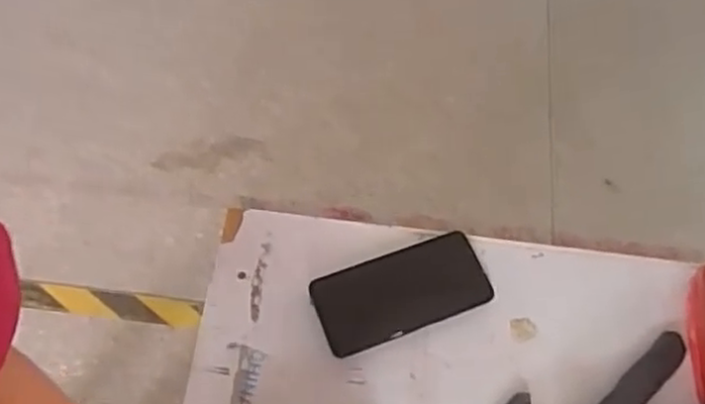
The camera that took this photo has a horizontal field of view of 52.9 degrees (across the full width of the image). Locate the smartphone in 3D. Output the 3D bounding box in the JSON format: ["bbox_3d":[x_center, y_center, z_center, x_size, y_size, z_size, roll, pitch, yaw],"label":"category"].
[{"bbox_3d":[0.047,0.085,0.674,0.162,0.012,0.078,-17,64,-9],"label":"smartphone"}]

